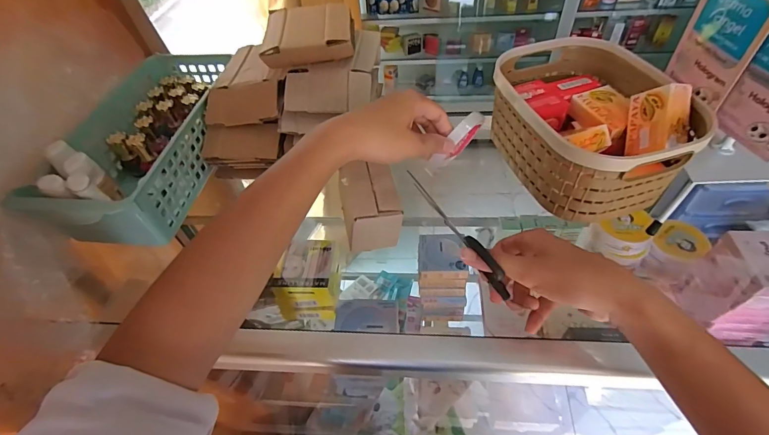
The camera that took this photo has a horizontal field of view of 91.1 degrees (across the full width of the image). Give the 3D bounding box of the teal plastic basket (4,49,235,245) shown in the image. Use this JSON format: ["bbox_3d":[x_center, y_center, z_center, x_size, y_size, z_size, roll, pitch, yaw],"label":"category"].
[{"bbox_3d":[-0.287,-0.101,0.473,0.129,0.083,0.306,3,49,7],"label":"teal plastic basket"}]

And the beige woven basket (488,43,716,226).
[{"bbox_3d":[0.224,-0.109,0.427,0.158,0.094,0.209,-16,49,-9],"label":"beige woven basket"}]

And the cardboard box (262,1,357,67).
[{"bbox_3d":[-0.087,-0.211,0.435,0.100,0.033,0.094,-5,49,1],"label":"cardboard box"}]

